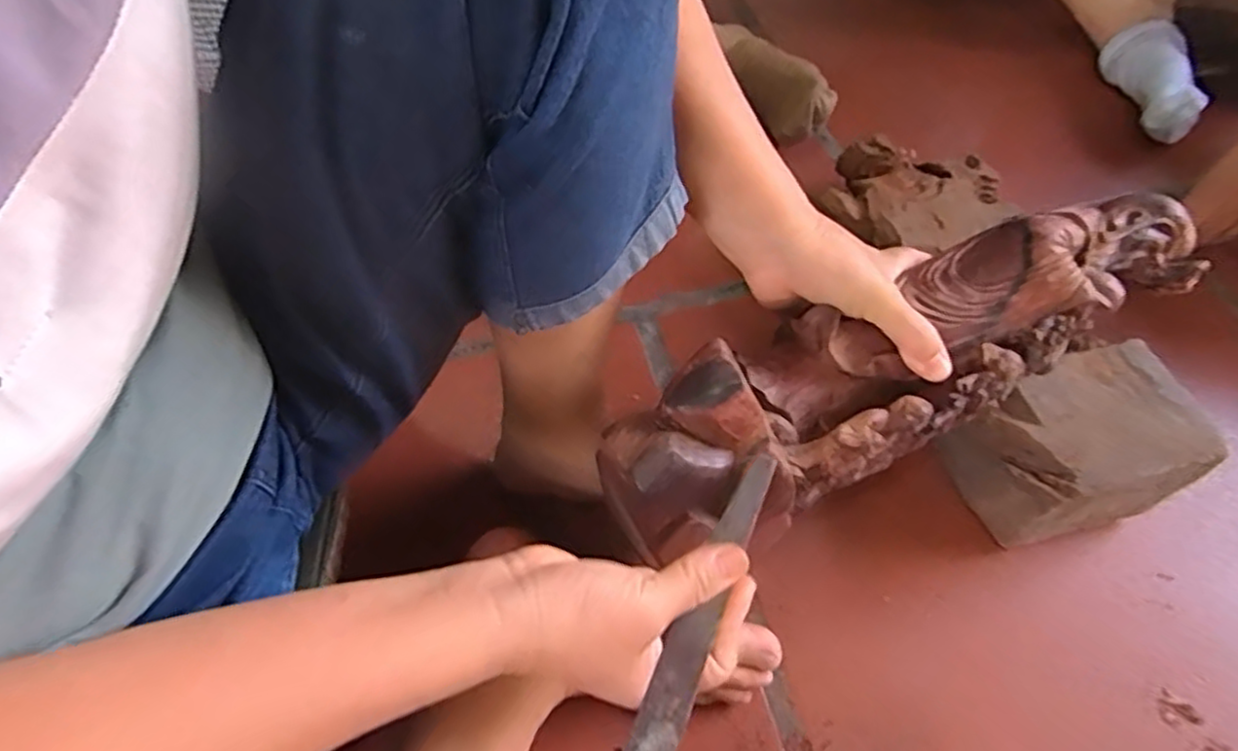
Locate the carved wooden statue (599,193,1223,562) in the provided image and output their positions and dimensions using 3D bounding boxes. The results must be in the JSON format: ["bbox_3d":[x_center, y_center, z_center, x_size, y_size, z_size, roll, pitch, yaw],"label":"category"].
[{"bbox_3d":[0.182,-0.015,0.409,0.400,0.102,0.082,-25,61,-12],"label":"carved wooden statue"}]

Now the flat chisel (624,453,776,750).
[{"bbox_3d":[0.037,0.113,0.319,0.020,0.011,0.170,21,64,14],"label":"flat chisel"}]

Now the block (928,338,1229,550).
[{"bbox_3d":[0.311,0.052,0.496,0.143,0.099,0.109,-20,60,-11],"label":"block"}]

